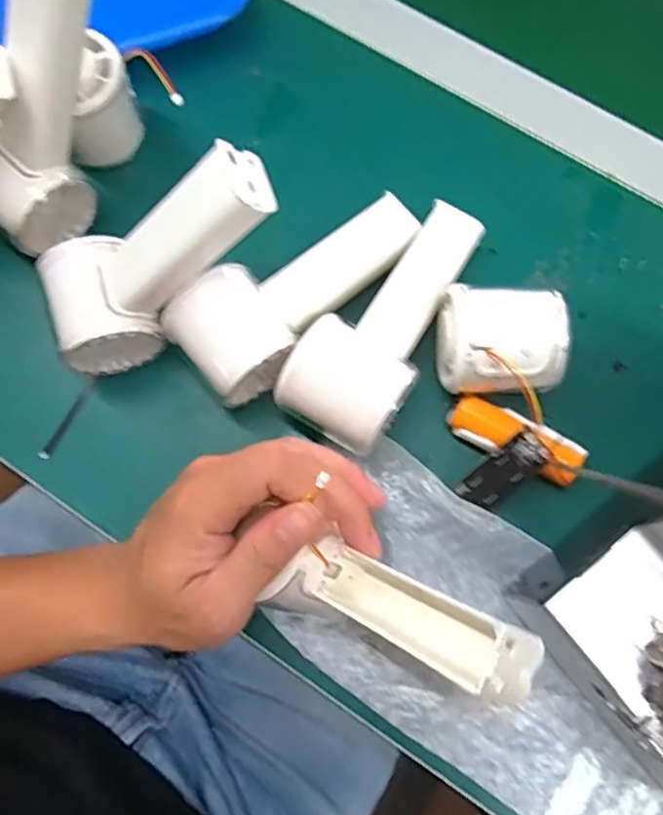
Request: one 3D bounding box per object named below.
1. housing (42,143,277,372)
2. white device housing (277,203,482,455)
[{"bbox_3d":[-0.092,-0.078,0.335,0.152,0.052,0.060,-32,75,28],"label":"housing"},{"bbox_3d":[0.033,-0.049,0.360,0.058,0.054,0.151,30,78,8],"label":"white device housing"}]

